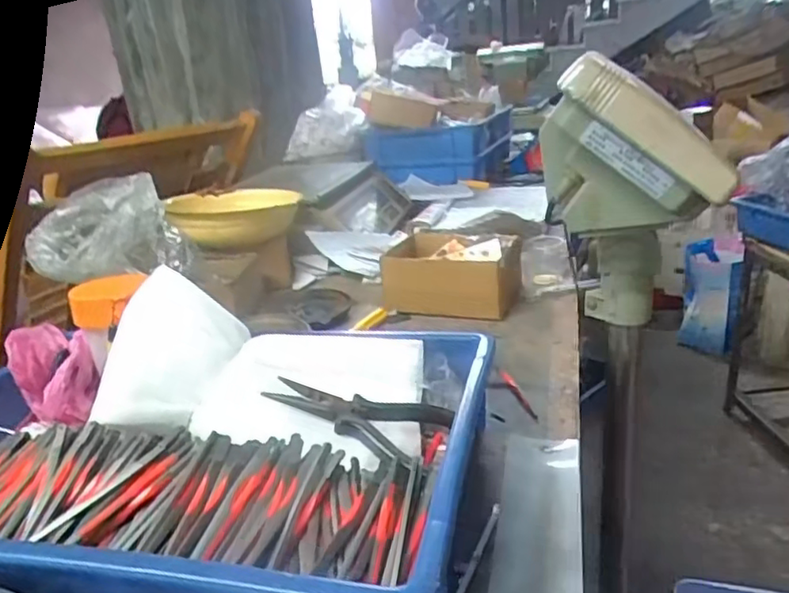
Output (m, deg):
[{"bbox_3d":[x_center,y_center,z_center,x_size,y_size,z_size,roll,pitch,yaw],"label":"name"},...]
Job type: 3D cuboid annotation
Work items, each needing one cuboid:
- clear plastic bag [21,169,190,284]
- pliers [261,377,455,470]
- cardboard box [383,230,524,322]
[{"bbox_3d":[-0.327,-0.073,0.712,0.163,0.091,0.125,-14,22,-19],"label":"clear plastic bag"},{"bbox_3d":[-0.028,0.086,0.479,0.127,0.015,0.073,21,26,17],"label":"pliers"},{"bbox_3d":[0.070,-0.027,0.760,0.157,0.068,0.118,4,23,22],"label":"cardboard box"}]

